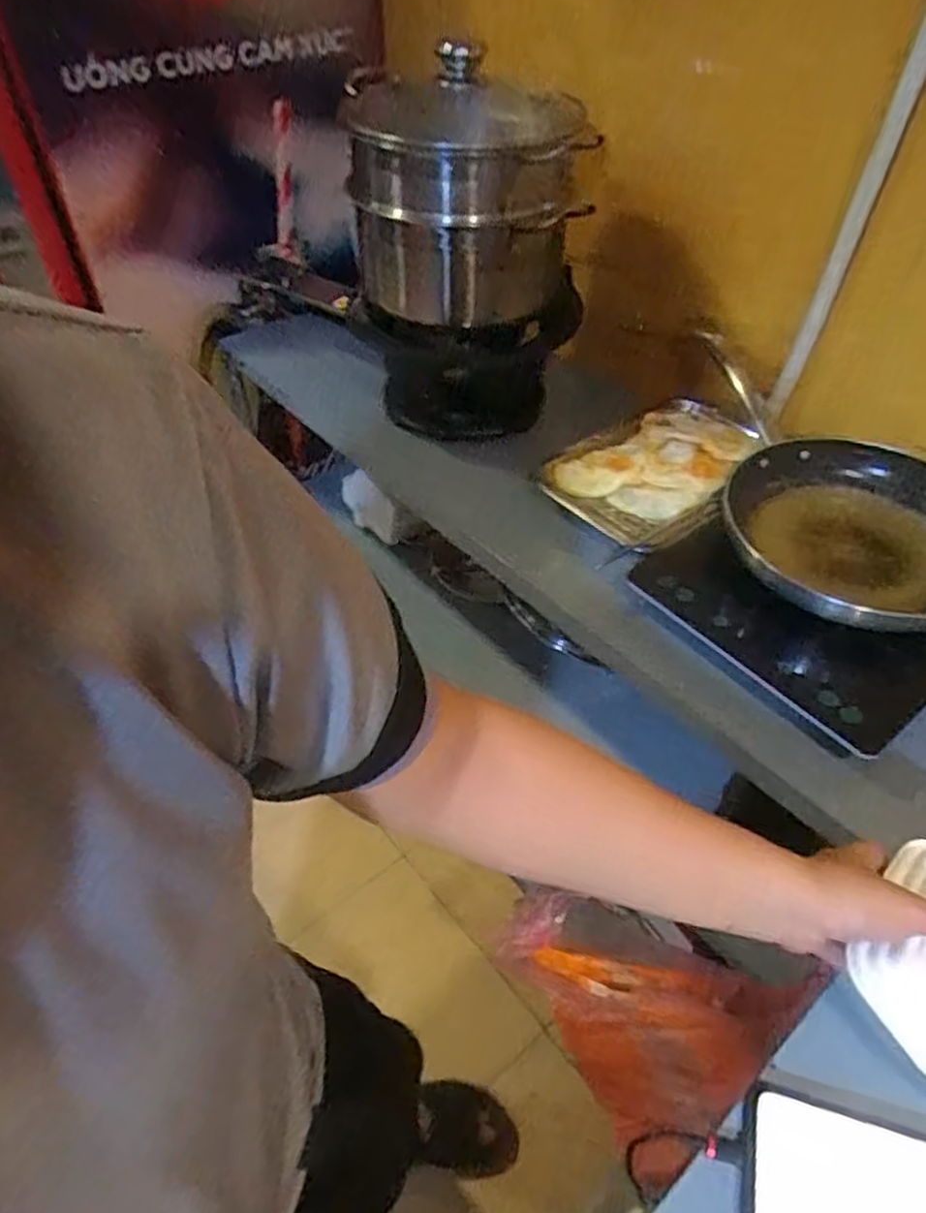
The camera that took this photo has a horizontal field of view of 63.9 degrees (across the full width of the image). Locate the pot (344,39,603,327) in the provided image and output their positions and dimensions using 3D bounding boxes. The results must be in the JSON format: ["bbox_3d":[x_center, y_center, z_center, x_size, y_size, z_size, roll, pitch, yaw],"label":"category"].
[{"bbox_3d":[0.005,-0.497,0.892,0.257,0.241,0.215,-2,47,-3],"label":"pot"}]

